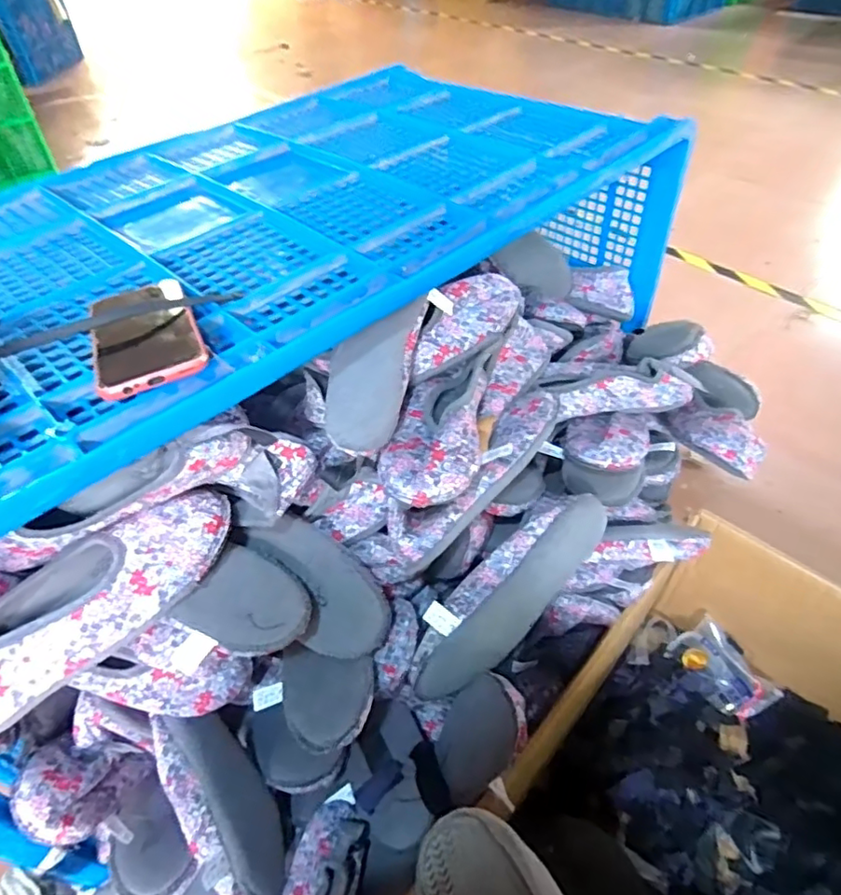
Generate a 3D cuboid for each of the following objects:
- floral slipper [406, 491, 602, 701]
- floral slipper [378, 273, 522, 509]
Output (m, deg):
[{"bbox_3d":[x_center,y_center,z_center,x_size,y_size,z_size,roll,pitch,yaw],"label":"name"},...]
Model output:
[{"bbox_3d":[0.086,0.147,0.614,0.267,0.095,0.070,-43,57,-11],"label":"floral slipper"},{"bbox_3d":[0.032,-0.063,0.589,0.089,0.064,0.293,11,48,12],"label":"floral slipper"}]

